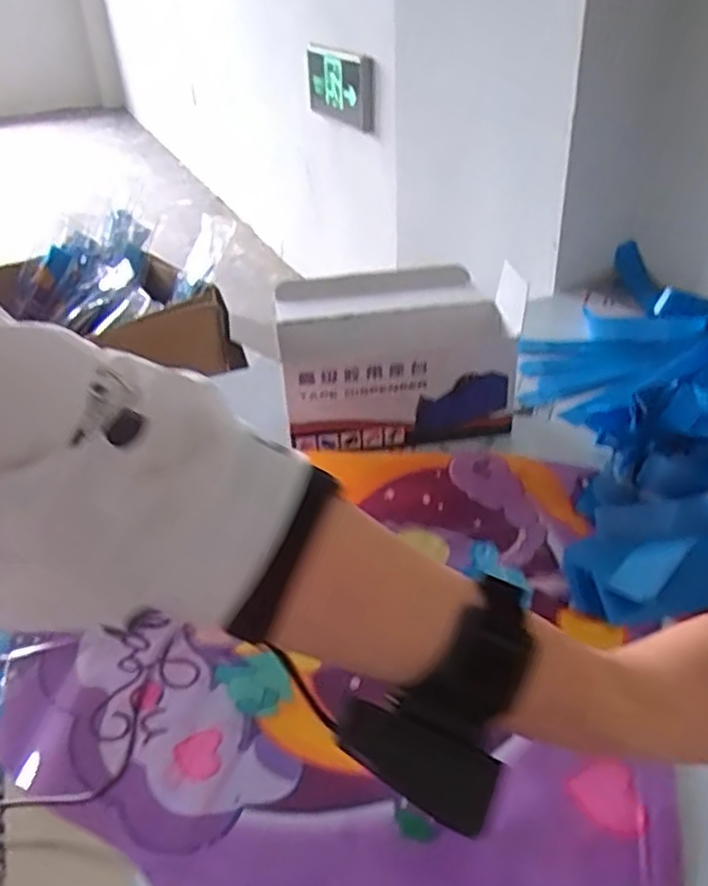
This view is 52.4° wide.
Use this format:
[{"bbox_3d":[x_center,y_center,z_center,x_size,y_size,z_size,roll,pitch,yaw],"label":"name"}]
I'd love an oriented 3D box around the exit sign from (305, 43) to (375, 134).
[{"bbox_3d":[-0.037,-0.827,1.667,0.027,0.148,0.408,-15,40,-17],"label":"exit sign"}]

